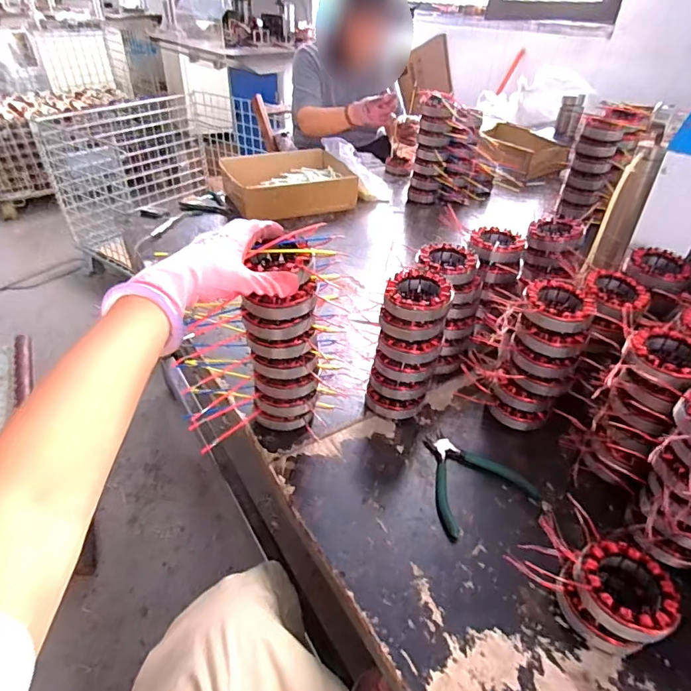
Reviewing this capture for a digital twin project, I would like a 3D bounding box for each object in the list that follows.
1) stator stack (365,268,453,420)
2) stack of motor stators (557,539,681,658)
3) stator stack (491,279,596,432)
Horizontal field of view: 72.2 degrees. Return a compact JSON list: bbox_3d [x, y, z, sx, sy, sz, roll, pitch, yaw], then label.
[{"bbox_3d":[0.088,0.005,0.664,0.091,0.191,0.107,12,39,14],"label":"stator stack"},{"bbox_3d":[0.267,0.250,0.469,0.089,0.063,0.090,-16,40,-21],"label":"stack of motor stators"},{"bbox_3d":[0.271,0.021,0.653,0.100,0.184,0.106,24,43,27],"label":"stator stack"}]

